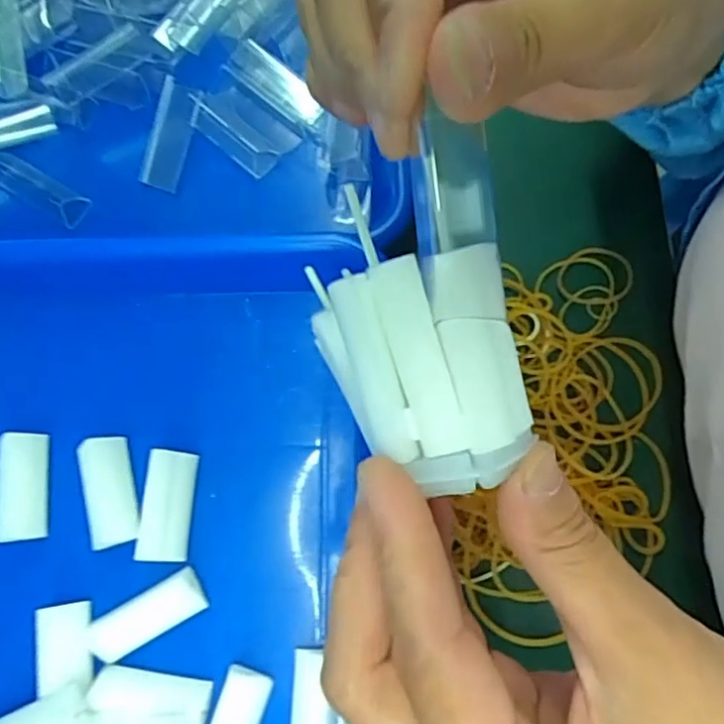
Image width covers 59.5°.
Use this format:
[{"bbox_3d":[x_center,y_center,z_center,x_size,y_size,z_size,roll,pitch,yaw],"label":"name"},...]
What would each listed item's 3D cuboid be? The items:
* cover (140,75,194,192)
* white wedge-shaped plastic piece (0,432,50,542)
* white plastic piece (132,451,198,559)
[{"bbox_3d":[-0.101,-0.117,0.328,0.021,0.008,0.053,16,98,3],"label":"cover"},{"bbox_3d":[-0.149,0.054,0.277,0.020,0.009,0.045,-7,72,1],"label":"white wedge-shaped plastic piece"},{"bbox_3d":[-0.082,0.061,0.270,0.019,0.011,0.045,1,72,4],"label":"white plastic piece"}]

